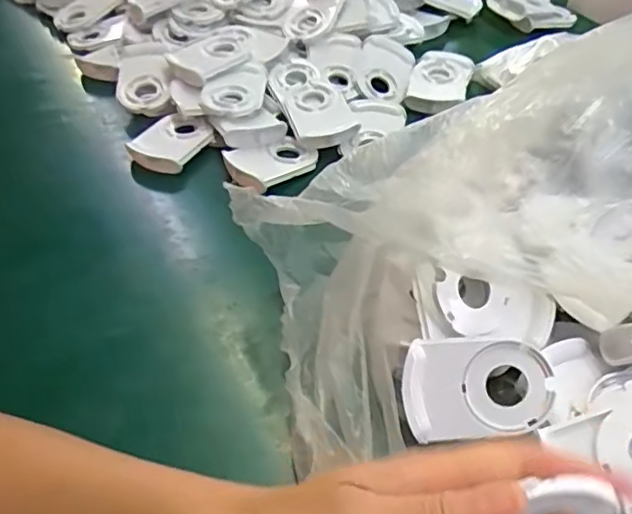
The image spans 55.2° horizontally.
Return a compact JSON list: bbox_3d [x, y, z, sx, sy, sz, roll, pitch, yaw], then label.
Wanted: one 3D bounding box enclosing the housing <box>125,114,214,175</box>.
[{"bbox_3d":[-0.129,-0.099,0.536,0.055,0.021,0.064,20,48,19],"label":"housing"}]

